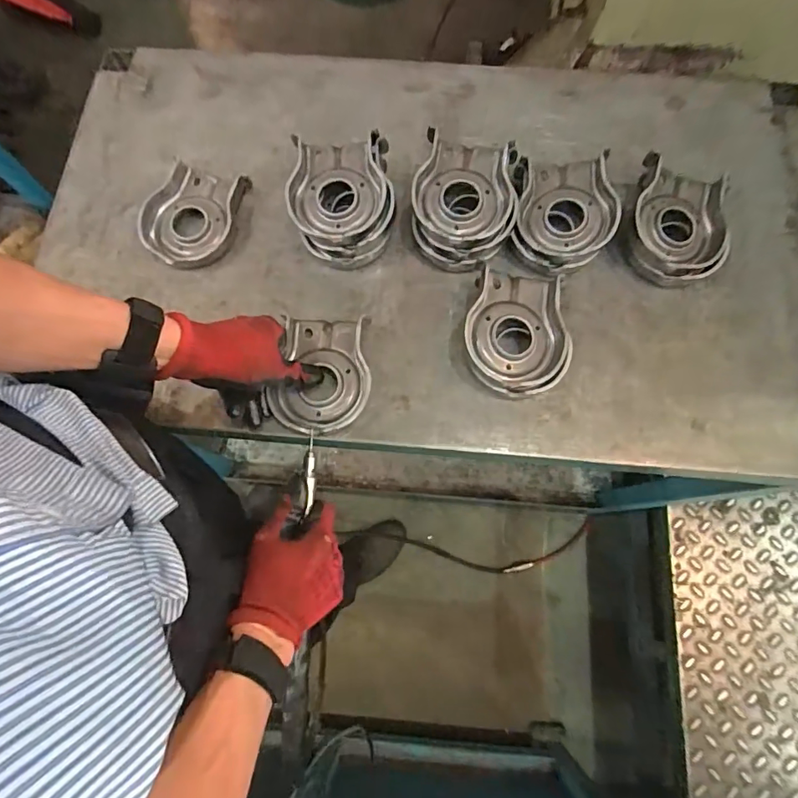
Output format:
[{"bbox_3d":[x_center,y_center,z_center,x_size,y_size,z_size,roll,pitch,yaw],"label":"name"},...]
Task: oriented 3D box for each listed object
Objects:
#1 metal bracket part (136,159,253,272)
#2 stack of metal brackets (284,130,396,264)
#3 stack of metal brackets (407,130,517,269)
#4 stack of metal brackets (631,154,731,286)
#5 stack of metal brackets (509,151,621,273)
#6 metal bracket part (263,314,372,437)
[{"bbox_3d":[-0.236,-0.211,0.544,0.103,0.029,0.124,12,74,5],"label":"metal bracket part"},{"bbox_3d":[-0.062,-0.215,0.524,0.113,0.053,0.135,-5,73,0],"label":"stack of metal brackets"},{"bbox_3d":[0.070,-0.211,0.520,0.109,0.059,0.133,6,74,3],"label":"stack of metal brackets"},{"bbox_3d":[0.300,-0.190,0.513,0.102,0.043,0.128,15,74,6],"label":"stack of metal brackets"},{"bbox_3d":[0.179,-0.205,0.524,0.104,0.047,0.128,7,74,3],"label":"stack of metal brackets"},{"bbox_3d":[-0.077,-0.026,0.481,0.093,0.026,0.120,8,74,4],"label":"metal bracket part"}]

